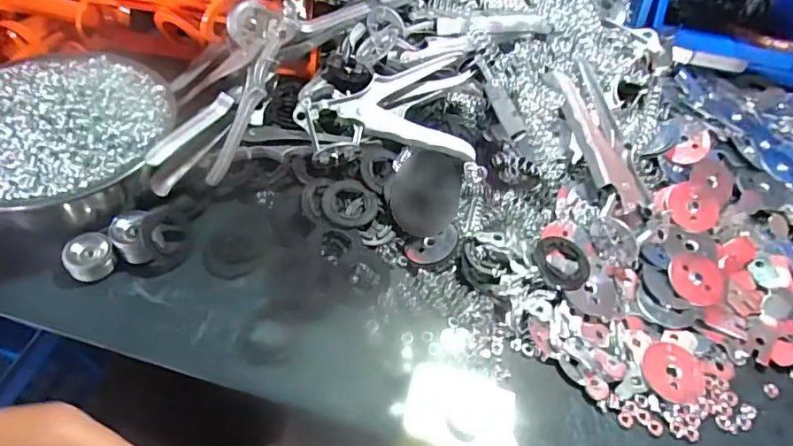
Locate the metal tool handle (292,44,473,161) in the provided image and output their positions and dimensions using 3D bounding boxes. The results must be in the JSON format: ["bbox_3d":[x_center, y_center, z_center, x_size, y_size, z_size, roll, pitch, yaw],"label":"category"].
[{"bbox_3d":[-0.005,-0.119,0.492,0.167,0.041,0.107,9,59,3],"label":"metal tool handle"}]

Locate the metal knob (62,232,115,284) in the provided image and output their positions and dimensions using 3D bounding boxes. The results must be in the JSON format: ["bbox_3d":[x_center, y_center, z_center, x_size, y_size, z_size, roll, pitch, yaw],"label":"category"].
[{"bbox_3d":[-0.243,0.028,0.404,0.036,0.028,0.033,2,58,-3],"label":"metal knob"}]

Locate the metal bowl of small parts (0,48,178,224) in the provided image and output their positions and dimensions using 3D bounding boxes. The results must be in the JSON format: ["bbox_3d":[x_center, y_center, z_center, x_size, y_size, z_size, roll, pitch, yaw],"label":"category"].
[{"bbox_3d":[-0.278,-0.074,0.427,0.174,0.078,0.172,3,52,-4],"label":"metal bowl of small parts"}]

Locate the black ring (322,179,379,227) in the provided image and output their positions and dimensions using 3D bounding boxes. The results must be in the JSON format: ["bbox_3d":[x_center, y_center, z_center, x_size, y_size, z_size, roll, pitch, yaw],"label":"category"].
[{"bbox_3d":[-0.041,-0.018,0.443,0.046,0.011,0.049,3,52,-4],"label":"black ring"}]

